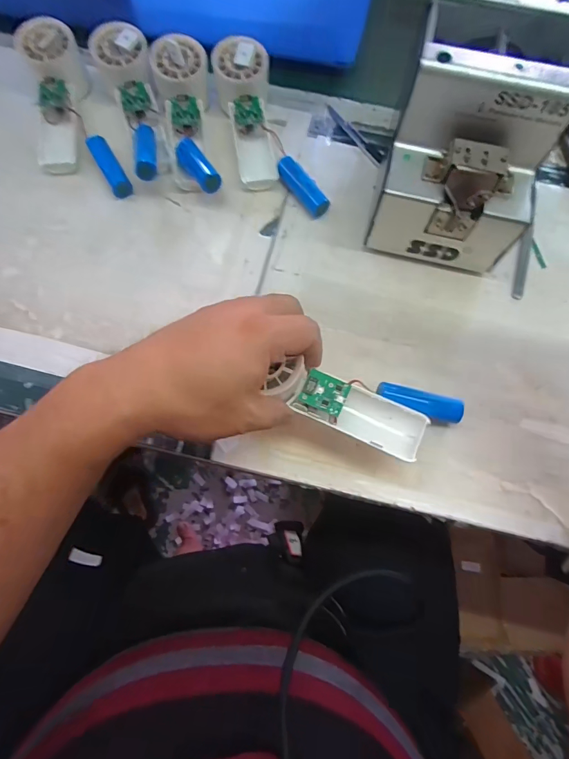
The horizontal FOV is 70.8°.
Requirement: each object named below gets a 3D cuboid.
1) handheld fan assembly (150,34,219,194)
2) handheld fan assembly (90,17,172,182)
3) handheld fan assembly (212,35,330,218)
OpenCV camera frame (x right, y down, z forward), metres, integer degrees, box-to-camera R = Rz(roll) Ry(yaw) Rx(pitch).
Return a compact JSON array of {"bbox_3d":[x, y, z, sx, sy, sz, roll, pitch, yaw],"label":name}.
[{"bbox_3d":[-0.099,-0.267,0.416,0.059,0.063,0.167,-11,72,-5],"label":"handheld fan assembly"},{"bbox_3d":[-0.155,-0.282,0.420,0.055,0.060,0.175,-16,73,-7],"label":"handheld fan assembly"},{"bbox_3d":[-0.023,-0.256,0.416,0.072,0.060,0.197,-23,73,-9],"label":"handheld fan assembly"}]

